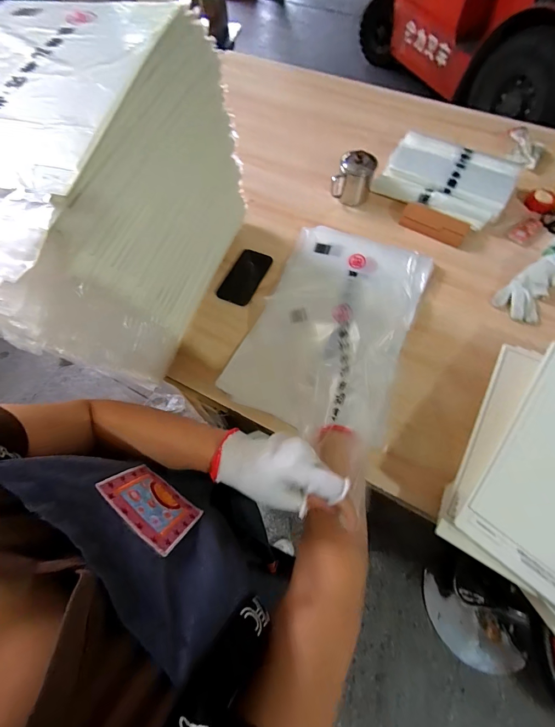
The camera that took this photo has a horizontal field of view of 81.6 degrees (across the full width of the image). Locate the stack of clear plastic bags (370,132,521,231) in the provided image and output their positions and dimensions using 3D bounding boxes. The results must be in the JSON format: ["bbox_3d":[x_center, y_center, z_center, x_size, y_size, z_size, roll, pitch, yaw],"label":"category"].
[{"bbox_3d":[0.425,-0.469,0.815,0.301,0.061,0.207,29,68,14],"label":"stack of clear plastic bags"}]

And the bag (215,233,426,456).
[{"bbox_3d":[0.116,-0.113,0.613,0.307,0.143,0.476,22,67,12],"label":"bag"}]

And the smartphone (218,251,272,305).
[{"bbox_3d":[-0.075,-0.202,0.742,0.079,0.006,0.152,21,67,11],"label":"smartphone"}]

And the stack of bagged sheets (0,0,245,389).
[{"bbox_3d":[-0.271,-0.224,0.512,0.268,0.363,0.479,16,66,9],"label":"stack of bagged sheets"}]

